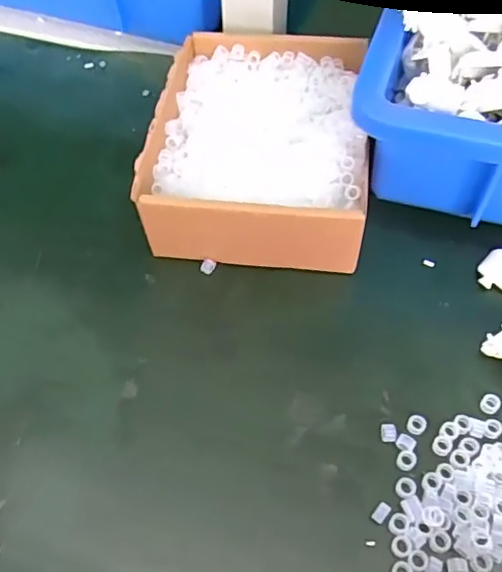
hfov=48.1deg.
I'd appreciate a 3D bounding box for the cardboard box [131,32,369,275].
[{"bbox_3d":[0.007,-0.093,0.377,0.133,0.051,0.176,3,56,5],"label":"cardboard box"}]

